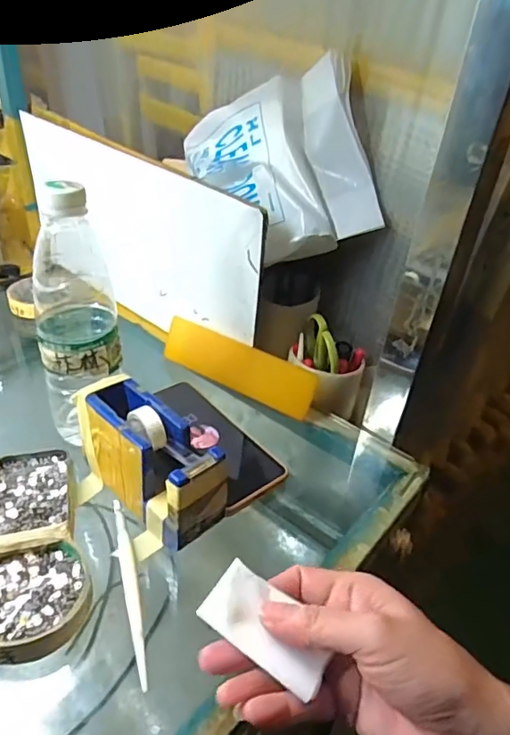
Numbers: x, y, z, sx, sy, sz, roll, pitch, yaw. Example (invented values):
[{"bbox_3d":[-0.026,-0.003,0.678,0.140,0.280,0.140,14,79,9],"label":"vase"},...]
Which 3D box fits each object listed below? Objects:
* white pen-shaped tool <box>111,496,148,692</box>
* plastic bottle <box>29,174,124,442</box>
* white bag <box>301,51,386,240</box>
[{"bbox_3d":[-0.087,0.149,0.364,0.012,0.010,0.145,-8,37,-20],"label":"white pen-shaped tool"},{"bbox_3d":[-0.143,-0.038,0.428,0.060,0.214,0.059,4,34,-3],"label":"plastic bottle"},{"bbox_3d":[0.081,-0.212,0.511,0.028,0.164,0.056,-20,8,-32],"label":"white bag"}]

